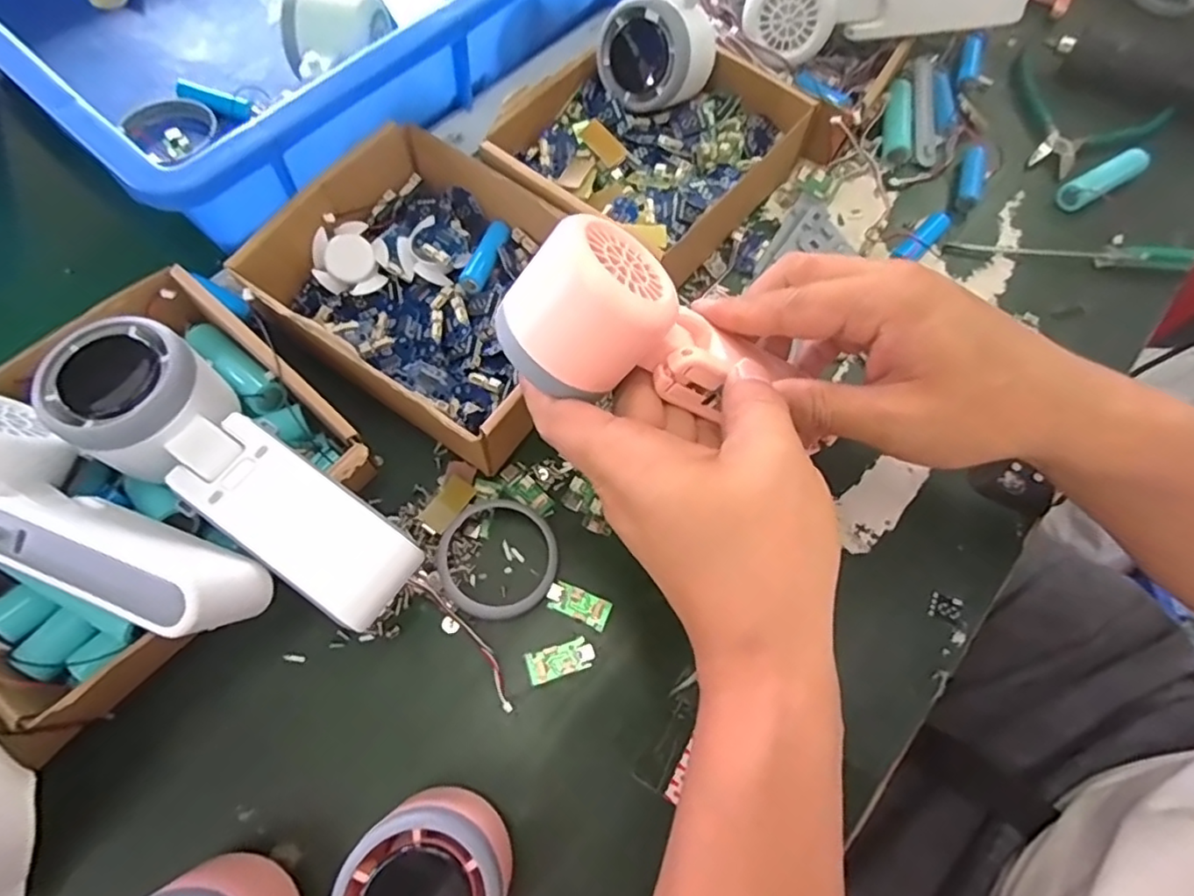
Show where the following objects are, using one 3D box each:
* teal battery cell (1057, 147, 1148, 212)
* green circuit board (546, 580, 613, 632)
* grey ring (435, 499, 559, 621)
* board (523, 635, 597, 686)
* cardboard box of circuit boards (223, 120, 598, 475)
[{"bbox_3d":[0.344,-0.183,0.423,0.061,0.016,0.020,-28,71,-14],"label":"teal battery cell"},{"bbox_3d":[-0.009,0.077,0.311,0.032,0.004,0.015,23,68,6],"label":"green circuit board"},{"bbox_3d":[-0.049,0.055,0.312,0.058,0.008,0.057,3,74,-11],"label":"grey ring"},{"bbox_3d":[-0.017,0.102,0.301,0.032,0.004,0.015,-16,69,-10],"label":"board"},{"bbox_3d":[-0.089,-0.089,0.349,0.163,0.052,0.138,34,69,11],"label":"cardboard box of circuit boards"}]

